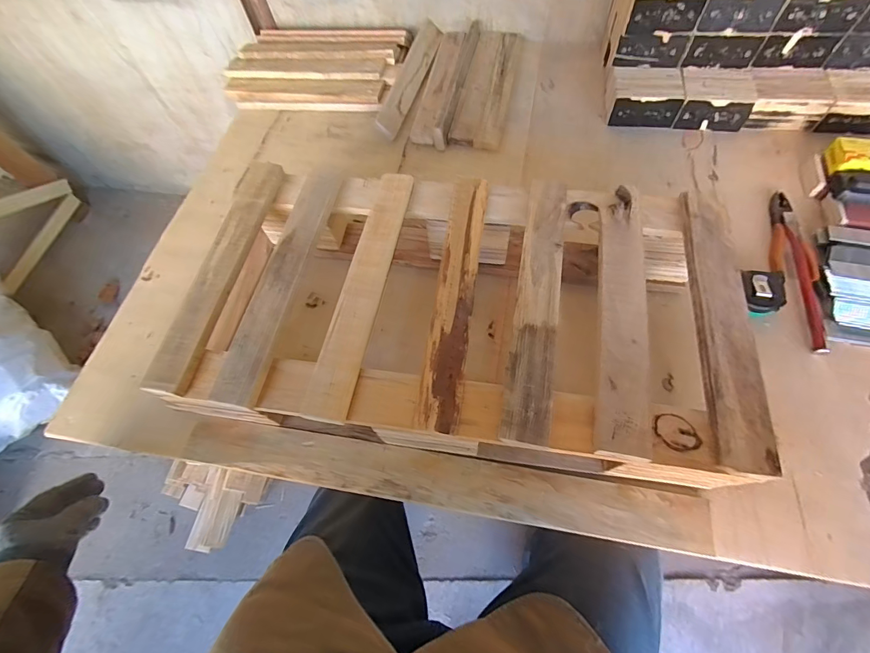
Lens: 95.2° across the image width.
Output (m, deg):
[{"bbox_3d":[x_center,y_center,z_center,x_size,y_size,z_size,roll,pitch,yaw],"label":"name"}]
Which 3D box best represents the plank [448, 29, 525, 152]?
[{"bbox_3d":[0.114,-0.506,0.832,0.099,0.026,0.356,11,64,10],"label":"plank"}]

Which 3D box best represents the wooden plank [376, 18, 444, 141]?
[{"bbox_3d":[-0.049,-0.540,0.856,0.060,0.018,0.358,16,67,-2],"label":"wooden plank"}]

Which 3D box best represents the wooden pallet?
[{"bbox_3d":[0.027,-0.023,0.521,0.630,0.133,0.349,5,63,7],"label":"wooden pallet"}]

